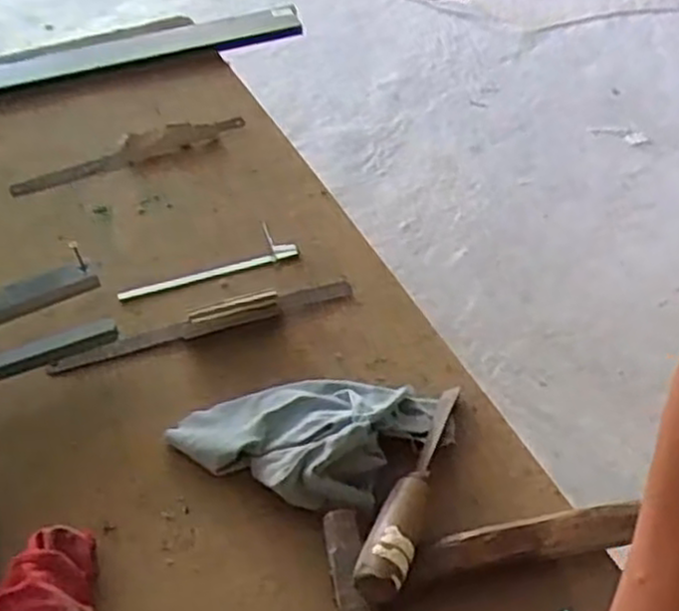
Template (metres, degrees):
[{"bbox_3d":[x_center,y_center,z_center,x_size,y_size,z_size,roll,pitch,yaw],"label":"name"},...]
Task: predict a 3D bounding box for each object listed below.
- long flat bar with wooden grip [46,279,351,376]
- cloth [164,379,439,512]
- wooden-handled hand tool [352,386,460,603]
[{"bbox_3d":[-0.129,0.015,0.780,0.298,0.012,0.032,-15,48,-18],"label":"long flat bar with wooden grip"},{"bbox_3d":[-0.029,0.099,0.676,0.231,0.053,0.136,9,46,8],"label":"cloth"},{"bbox_3d":[0.062,0.139,0.635,0.031,0.027,0.233,17,31,13],"label":"wooden-handled hand tool"}]

